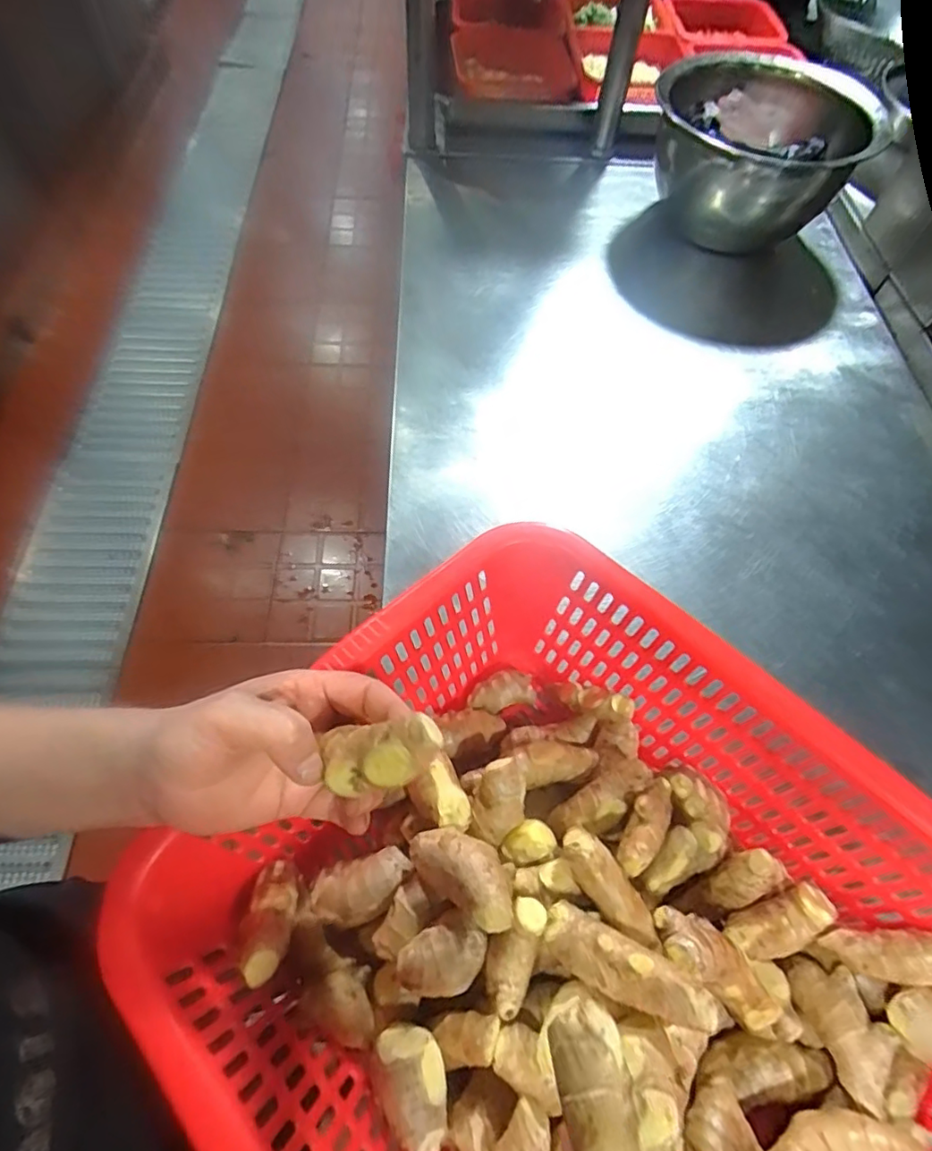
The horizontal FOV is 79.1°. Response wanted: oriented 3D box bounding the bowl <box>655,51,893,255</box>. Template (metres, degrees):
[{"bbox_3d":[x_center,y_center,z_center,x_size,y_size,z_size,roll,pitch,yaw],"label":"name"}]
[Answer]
[{"bbox_3d":[0.368,-0.535,0.728,0.225,0.152,0.225,1,61,-2],"label":"bowl"}]

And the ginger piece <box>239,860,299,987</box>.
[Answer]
[{"bbox_3d":[-0.112,0.198,0.325,0.024,0.017,0.075,-6,17,-6],"label":"ginger piece"}]

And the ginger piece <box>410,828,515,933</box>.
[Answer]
[{"bbox_3d":[0.000,0.173,0.329,0.068,0.030,0.036,18,64,32],"label":"ginger piece"}]

